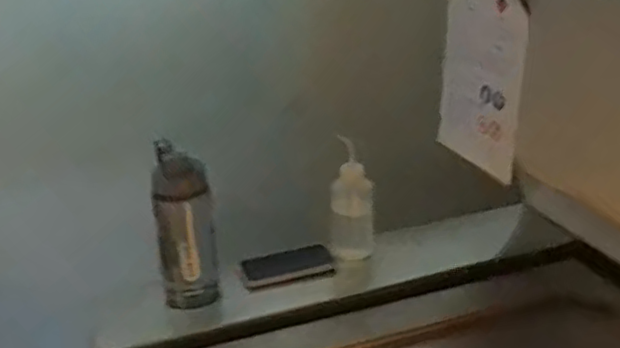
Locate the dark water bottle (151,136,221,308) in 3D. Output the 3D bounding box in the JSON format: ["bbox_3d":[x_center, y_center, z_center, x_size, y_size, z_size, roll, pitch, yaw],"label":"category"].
[{"bbox_3d":[-0.200,0.088,1.033,0.096,0.254,0.080,-6,24,-10],"label":"dark water bottle"}]

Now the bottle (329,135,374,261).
[{"bbox_3d":[0.077,0.045,1.164,0.080,0.211,0.073,0,24,3],"label":"bottle"}]

